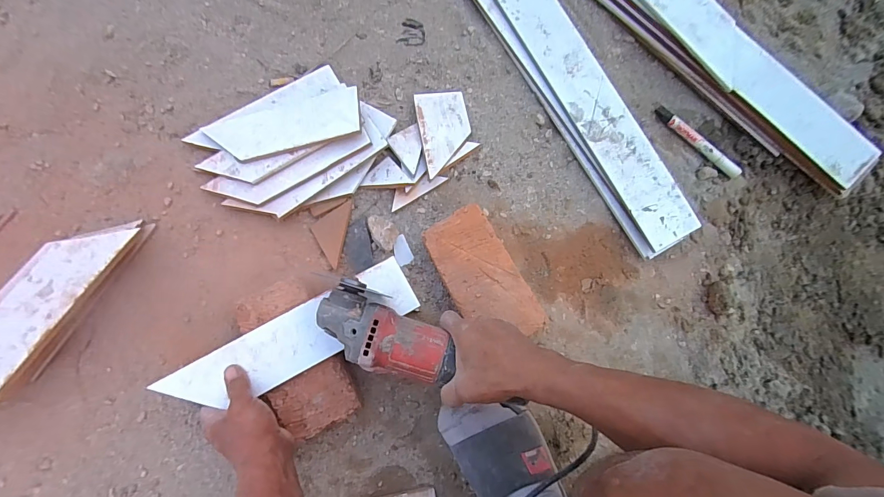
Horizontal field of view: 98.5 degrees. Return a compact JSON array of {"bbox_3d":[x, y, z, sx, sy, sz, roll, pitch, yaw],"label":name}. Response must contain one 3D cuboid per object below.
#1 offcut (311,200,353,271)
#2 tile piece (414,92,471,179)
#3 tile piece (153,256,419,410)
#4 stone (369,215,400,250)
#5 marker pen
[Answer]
[{"bbox_3d":[-0.139,-0.021,0.528,0.065,0.009,0.070,-33,83,-7],"label":"offcut"},{"bbox_3d":[0.006,-0.166,0.539,0.072,0.004,0.130,-7,73,-12],"label":"tile piece"},{"bbox_3d":[-0.176,0.113,0.461,0.302,0.010,0.072,-29,86,-8],"label":"tile piece"},{"bbox_3d":[-0.082,-0.024,0.522,0.052,0.028,0.033,43,82,5],"label":"stone"},{"bbox_3d":[0.367,-0.154,0.546,0.016,0.020,0.143,-42,84,-8],"label":"marker pen"}]

